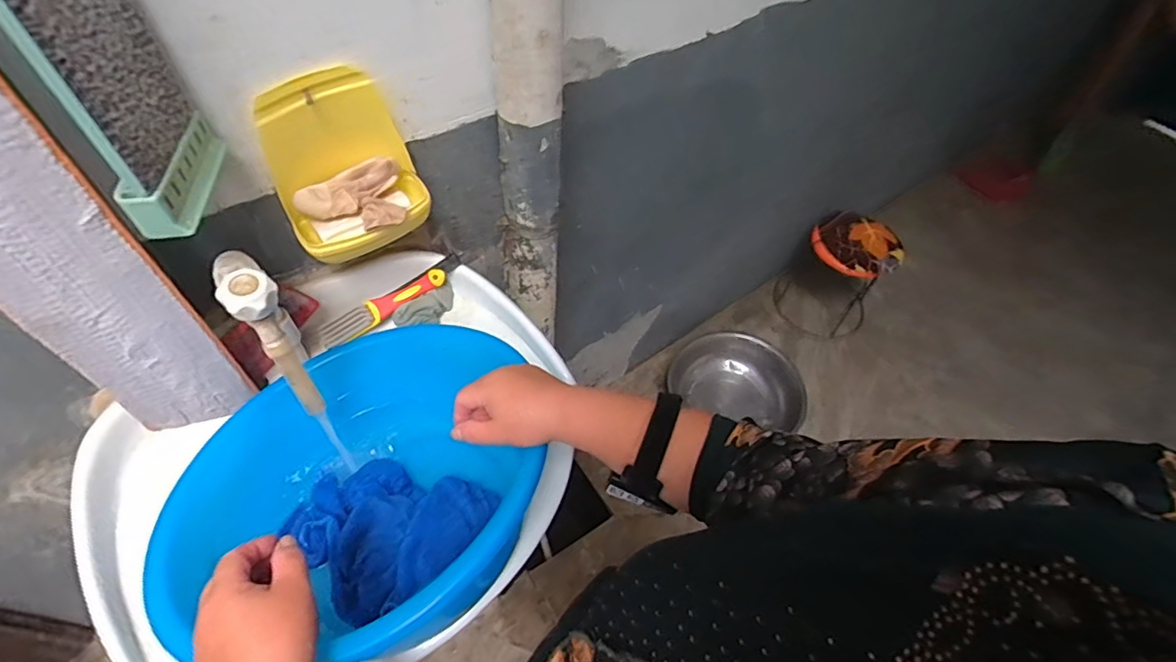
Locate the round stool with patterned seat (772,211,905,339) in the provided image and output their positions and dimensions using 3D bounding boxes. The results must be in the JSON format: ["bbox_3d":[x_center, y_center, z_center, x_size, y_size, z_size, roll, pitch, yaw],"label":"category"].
[{"bbox_3d":[0.741,-0.167,1.637,0.273,0.290,0.246,33,59,20],"label":"round stool with patterned seat"}]

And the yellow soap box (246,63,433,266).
[{"bbox_3d":[-0.249,-0.169,0.564,0.142,0.154,0.086,-27,59,-20],"label":"yellow soap box"}]

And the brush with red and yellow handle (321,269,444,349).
[{"bbox_3d":[-0.258,-0.030,0.686,0.169,0.020,0.038,-30,60,-6],"label":"brush with red and yellow handle"}]

